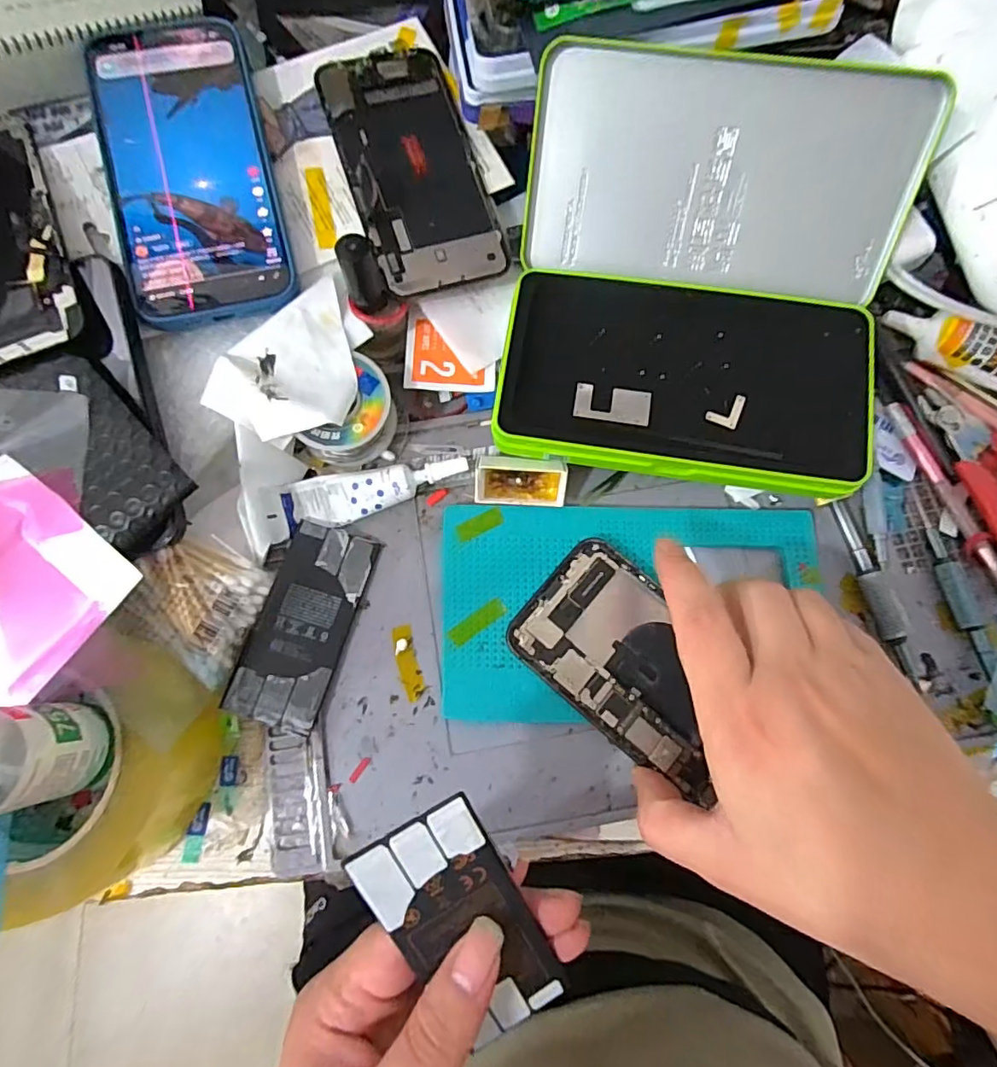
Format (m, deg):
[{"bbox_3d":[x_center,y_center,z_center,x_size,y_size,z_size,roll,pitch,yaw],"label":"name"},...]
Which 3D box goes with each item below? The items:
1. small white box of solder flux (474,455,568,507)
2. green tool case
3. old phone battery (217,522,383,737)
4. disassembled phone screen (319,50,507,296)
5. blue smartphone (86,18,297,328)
[{"bbox_3d":[0.012,-0.028,0.291,0.047,0.013,0.026,3,99,5],"label":"small white box of solder flux"},{"bbox_3d":[0.103,-0.126,0.278,0.191,0.084,0.187,9,75,2],"label":"green tool case"},{"bbox_3d":[-0.098,0.045,0.277,0.044,0.004,0.099,19,73,-7],"label":"old phone battery"},{"bbox_3d":[-0.047,-0.204,0.300,0.070,0.009,0.142,-18,84,-10],"label":"disassembled phone screen"},{"bbox_3d":[-0.160,-0.191,0.284,0.079,0.008,0.163,-13,85,-7],"label":"blue smartphone"}]

